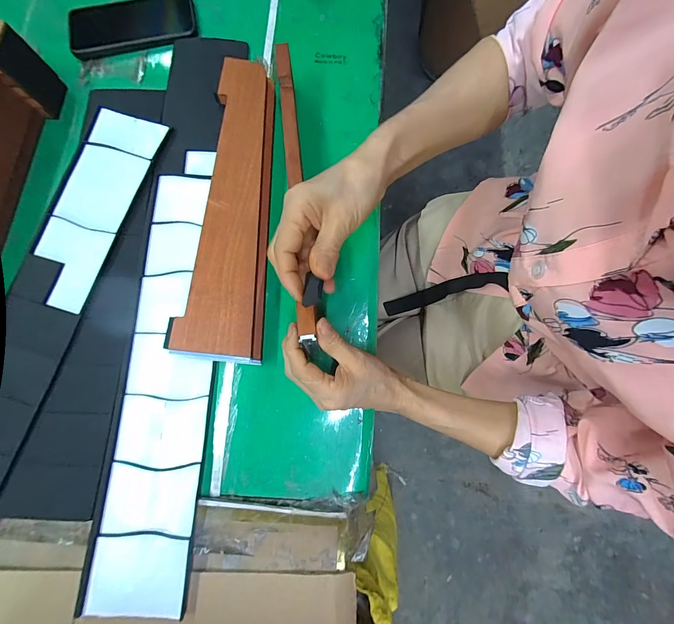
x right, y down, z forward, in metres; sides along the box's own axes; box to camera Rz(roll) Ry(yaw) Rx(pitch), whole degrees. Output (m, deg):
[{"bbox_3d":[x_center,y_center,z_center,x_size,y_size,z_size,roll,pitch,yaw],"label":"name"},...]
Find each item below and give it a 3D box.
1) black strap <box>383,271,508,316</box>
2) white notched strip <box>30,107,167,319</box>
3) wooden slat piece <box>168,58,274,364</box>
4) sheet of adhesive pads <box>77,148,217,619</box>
[{"bbox_3d":[0.136,-0.026,0.436,0.023,0.202,0.031,9,76,-26],"label":"black strap"},{"bbox_3d":[-0.285,-0.126,0.370,0.088,0.008,0.239,17,80,6],"label":"white notched strip"},{"bbox_3d":[-0.117,-0.123,0.358,0.083,0.039,0.351,1,78,0],"label":"wooden slat piece"},{"bbox_3d":[-0.177,0.042,0.340,0.091,0.010,0.467,2,78,2],"label":"sheet of adhesive pads"}]

